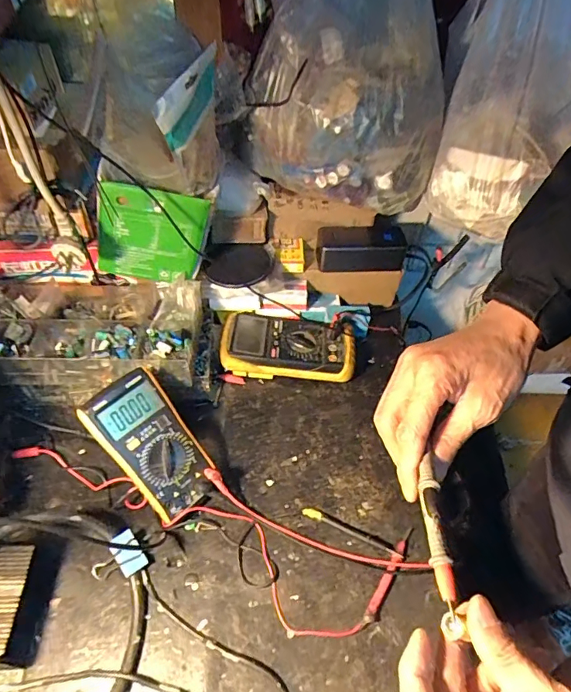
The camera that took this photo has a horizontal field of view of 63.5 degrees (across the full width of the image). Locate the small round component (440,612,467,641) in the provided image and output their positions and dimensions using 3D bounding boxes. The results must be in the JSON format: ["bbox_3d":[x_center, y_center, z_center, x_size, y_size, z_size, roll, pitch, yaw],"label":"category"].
[{"bbox_3d":[0.097,0.164,0.269,0.013,0.004,0.014,-28,45,33],"label":"small round component"}]

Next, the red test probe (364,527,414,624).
[{"bbox_3d":[0.113,0.244,0.498,0.012,0.011,0.111,26,54,20],"label":"red test probe"}]

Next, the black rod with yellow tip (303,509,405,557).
[{"bbox_3d":[0.075,0.211,0.525,0.117,0.008,0.011,20,52,15],"label":"black rod with yellow tip"}]

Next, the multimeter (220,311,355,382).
[{"bbox_3d":[0.005,0.000,0.676,0.184,0.054,0.097,4,49,3],"label":"multimeter"}]

